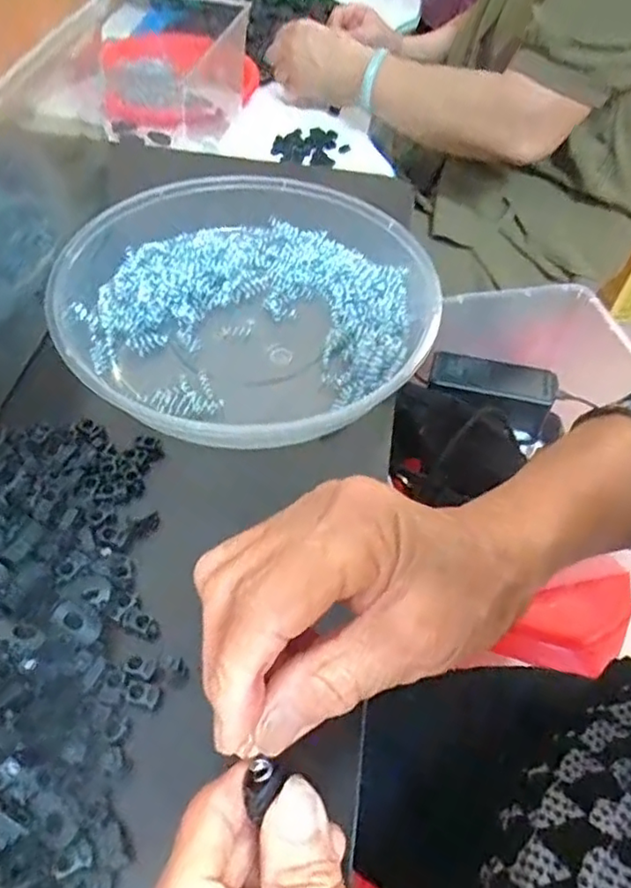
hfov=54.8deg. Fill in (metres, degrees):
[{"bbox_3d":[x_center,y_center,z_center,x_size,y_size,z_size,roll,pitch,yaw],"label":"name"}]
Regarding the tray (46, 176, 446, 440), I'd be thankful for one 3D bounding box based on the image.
[{"bbox_3d":[-0.044,-0.098,0.393,0.225,0.036,0.218,2,53,-3],"label":"tray"}]

